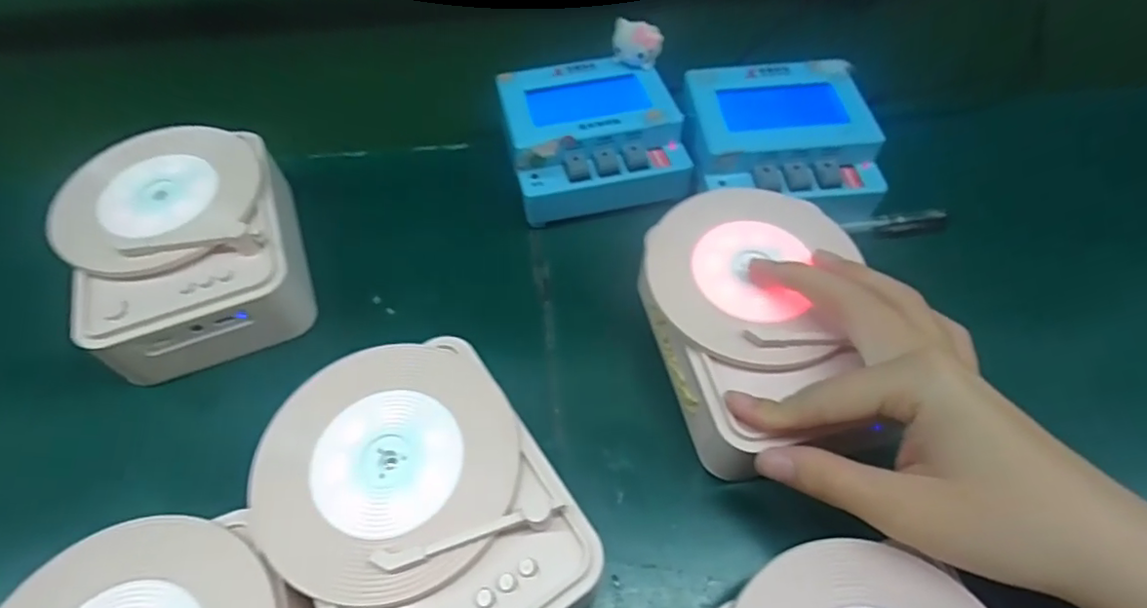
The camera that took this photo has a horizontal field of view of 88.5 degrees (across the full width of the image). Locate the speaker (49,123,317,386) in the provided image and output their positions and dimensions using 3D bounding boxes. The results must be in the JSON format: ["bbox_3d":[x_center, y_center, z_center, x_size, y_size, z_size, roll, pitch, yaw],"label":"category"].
[{"bbox_3d":[-0.207,-0.034,0.316,0.102,0.046,0.140,-20,58,-13],"label":"speaker"}]

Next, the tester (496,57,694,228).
[{"bbox_3d":[0.011,-0.105,0.369,0.101,0.048,0.104,-11,57,-6],"label":"tester"}]

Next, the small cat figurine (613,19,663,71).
[{"bbox_3d":[0.040,-0.161,0.370,0.031,0.026,0.014,17,58,12],"label":"small cat figurine"}]

